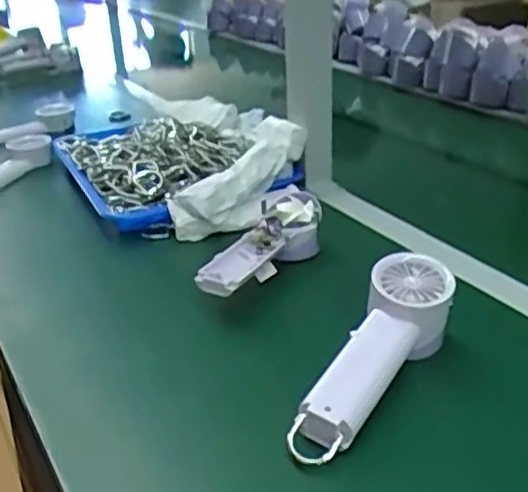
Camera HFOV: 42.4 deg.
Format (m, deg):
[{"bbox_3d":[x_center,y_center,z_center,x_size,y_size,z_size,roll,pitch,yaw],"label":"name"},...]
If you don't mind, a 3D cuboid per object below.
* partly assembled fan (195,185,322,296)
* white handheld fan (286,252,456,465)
[{"bbox_3d":[0.003,0.003,0.651,0.064,0.048,0.173,9,30,22],"label":"partly assembled fan"},{"bbox_3d":[0.081,0.085,0.499,0.060,0.057,0.194,19,49,31],"label":"white handheld fan"}]

